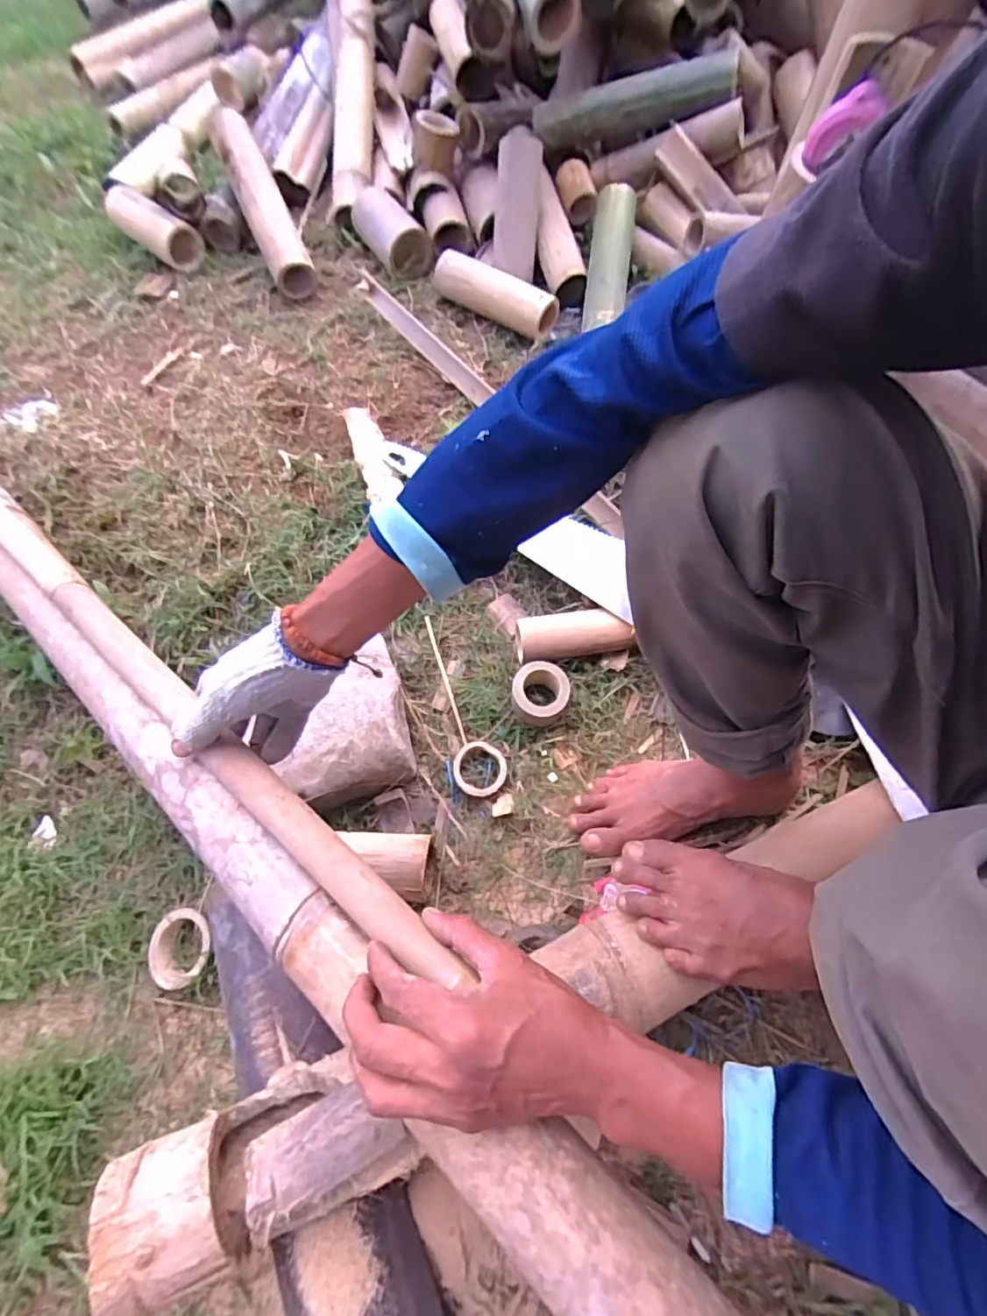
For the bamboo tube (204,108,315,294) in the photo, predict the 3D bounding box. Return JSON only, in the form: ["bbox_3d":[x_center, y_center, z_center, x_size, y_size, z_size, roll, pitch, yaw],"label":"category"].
[{"bbox_3d":[-0.387,-0.767,0.918,0.070,0.068,0.389,-24,80,-9],"label":"bamboo tube"}]

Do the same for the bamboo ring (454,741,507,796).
[{"bbox_3d":[-0.016,0.128,0.652,0.060,0.015,0.064,-2,61,4],"label":"bamboo ring"}]

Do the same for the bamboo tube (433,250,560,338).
[{"bbox_3d":[-0.003,-0.554,0.838,0.204,0.051,0.043,27,67,18],"label":"bamboo tube"}]

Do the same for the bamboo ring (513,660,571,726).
[{"bbox_3d":[0.057,0.043,0.673,0.066,0.044,0.064,-2,61,4],"label":"bamboo ring"}]

